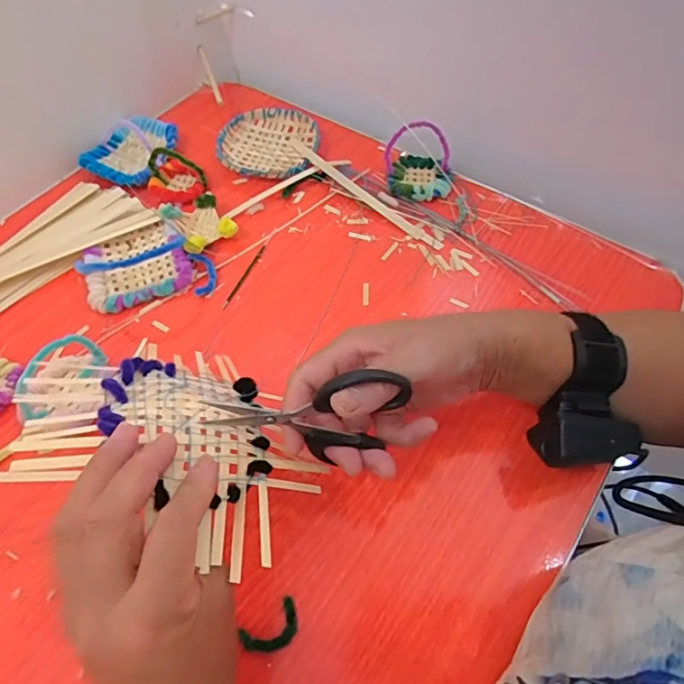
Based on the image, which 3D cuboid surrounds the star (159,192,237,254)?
[{"bbox_3d":[-0.136,-0.114,0.488,0.053,0.029,0.059,-33,63,-18],"label":"star"}]

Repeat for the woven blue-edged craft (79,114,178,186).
[{"bbox_3d":[-0.231,-0.219,0.552,0.082,0.031,0.106,12,59,8],"label":"woven blue-edged craft"}]

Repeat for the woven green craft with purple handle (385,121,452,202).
[{"bbox_3d":[0.079,-0.187,0.510,0.066,0.059,0.064,2,58,2],"label":"woven green craft with purple handle"}]

